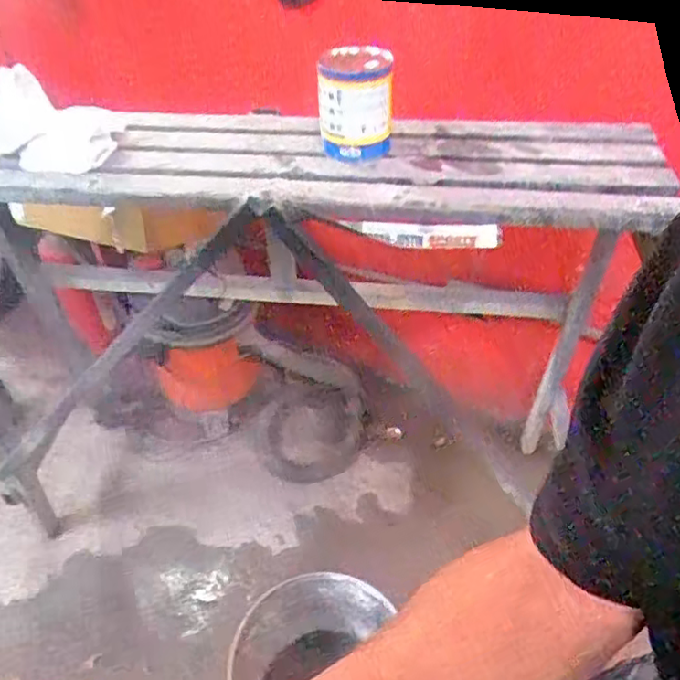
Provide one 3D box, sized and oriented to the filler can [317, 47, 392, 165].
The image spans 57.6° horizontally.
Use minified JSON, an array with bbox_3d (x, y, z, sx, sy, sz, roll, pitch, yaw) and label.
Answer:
[{"bbox_3d":[0.023,-0.348,0.911,0.105,0.122,0.122,-2,44,0],"label":"filler can"}]

